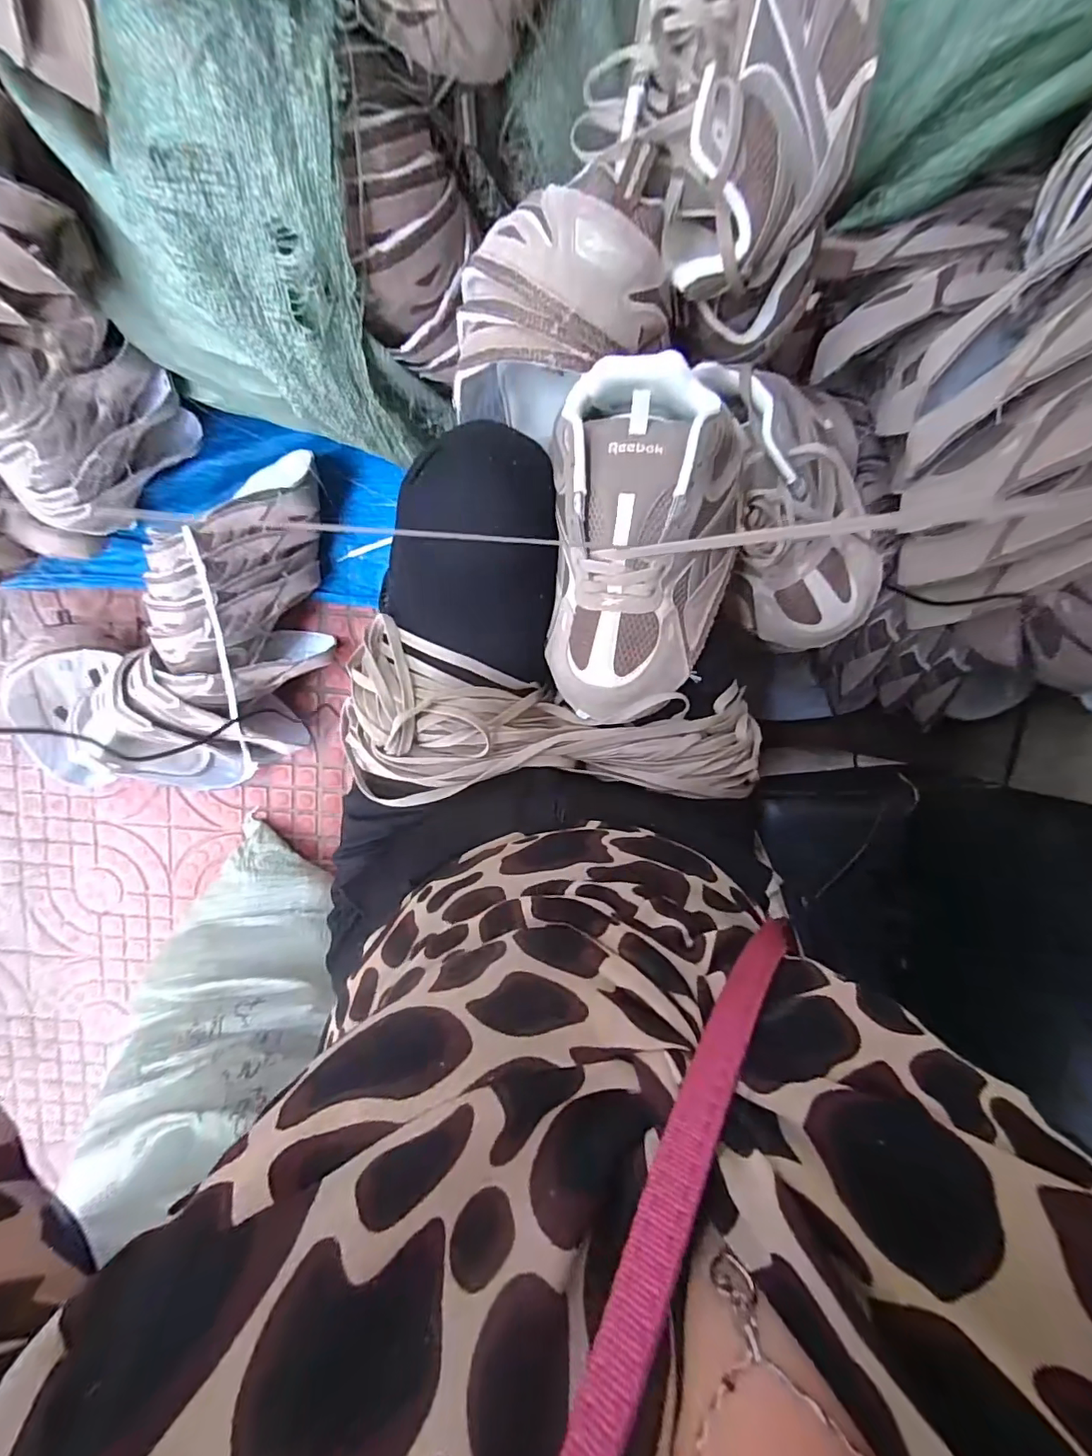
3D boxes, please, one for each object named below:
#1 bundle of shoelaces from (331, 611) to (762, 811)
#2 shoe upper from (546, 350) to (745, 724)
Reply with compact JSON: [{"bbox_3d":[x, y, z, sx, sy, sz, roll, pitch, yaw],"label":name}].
[{"bbox_3d":[0.008,0.011,0.386,0.315,0.049,0.126,10,98,-5],"label":"bundle of shoelaces"},{"bbox_3d":[0.070,-0.122,0.356,0.127,0.076,0.233,1,98,-3],"label":"shoe upper"}]

